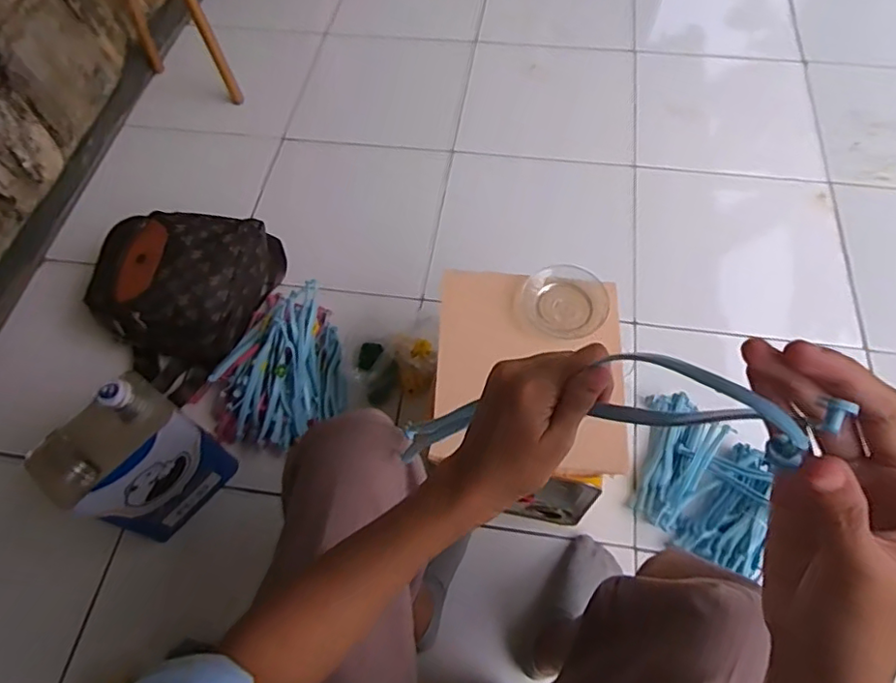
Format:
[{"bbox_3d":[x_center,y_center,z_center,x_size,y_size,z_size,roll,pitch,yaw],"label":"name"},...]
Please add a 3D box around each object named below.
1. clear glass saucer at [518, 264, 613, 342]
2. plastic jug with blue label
[{"bbox_3d":[0.160,-0.056,0.778,0.113,0.022,0.097,22,91,8],"label":"clear glass saucer"},{"bbox_3d":[-0.434,0.172,0.815,0.104,0.235,0.167,36,69,20],"label":"plastic jug with blue label"}]

